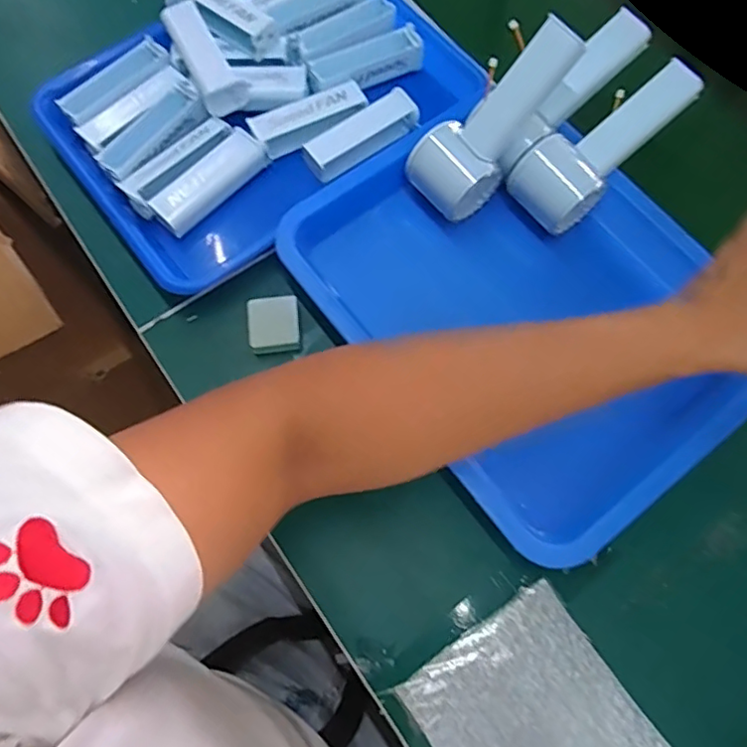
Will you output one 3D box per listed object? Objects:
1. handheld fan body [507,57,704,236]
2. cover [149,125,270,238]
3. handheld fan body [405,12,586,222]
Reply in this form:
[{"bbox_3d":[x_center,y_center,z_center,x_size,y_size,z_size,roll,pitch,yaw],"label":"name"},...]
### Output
[{"bbox_3d":[0.187,-0.183,0.460,0.164,0.053,0.060,-40,74,3],"label":"handheld fan body"},{"bbox_3d":[-0.135,-0.157,0.479,0.031,0.024,0.101,40,74,13],"label":"cover"},{"bbox_3d":[0.095,-0.193,0.444,0.148,0.052,0.061,-47,72,26],"label":"handheld fan body"}]

